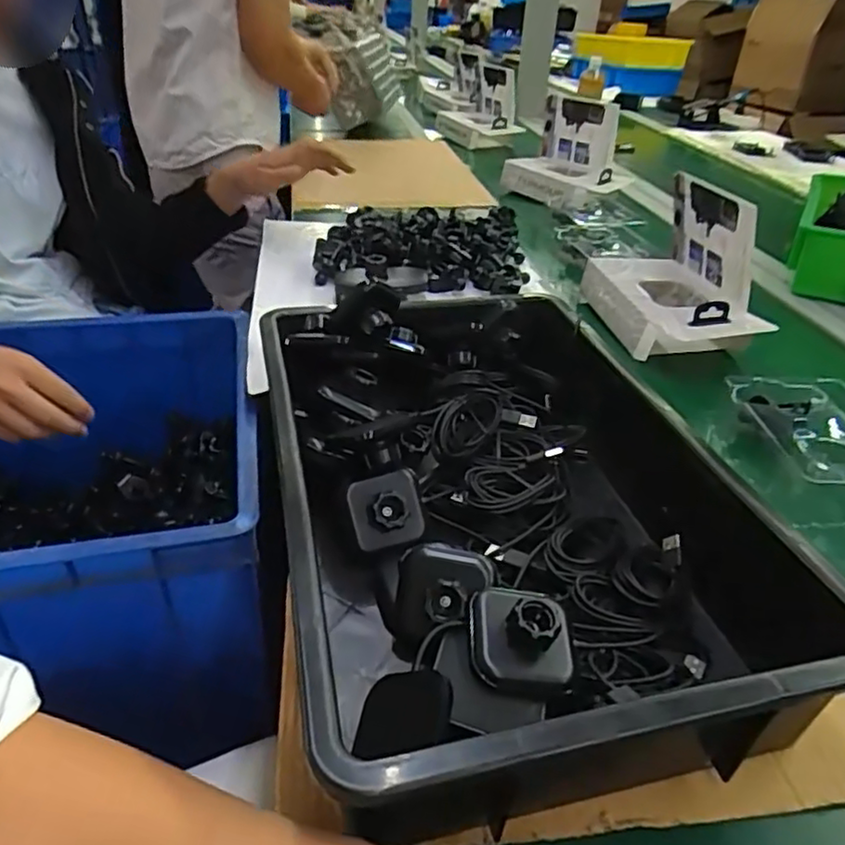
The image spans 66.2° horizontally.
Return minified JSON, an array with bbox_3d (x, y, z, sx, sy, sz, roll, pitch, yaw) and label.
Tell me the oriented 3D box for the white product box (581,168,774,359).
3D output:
[{"bbox_3d":[0.296,-0.174,0.744,0.136,0.163,0.221,-4,38,-8],"label":"white product box"}]

